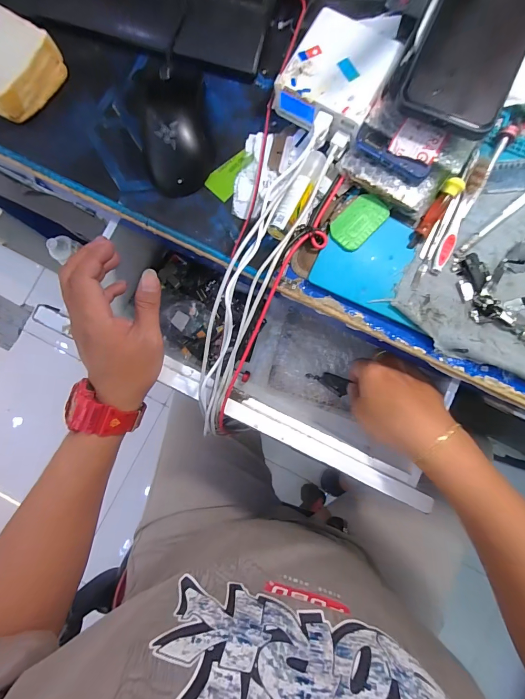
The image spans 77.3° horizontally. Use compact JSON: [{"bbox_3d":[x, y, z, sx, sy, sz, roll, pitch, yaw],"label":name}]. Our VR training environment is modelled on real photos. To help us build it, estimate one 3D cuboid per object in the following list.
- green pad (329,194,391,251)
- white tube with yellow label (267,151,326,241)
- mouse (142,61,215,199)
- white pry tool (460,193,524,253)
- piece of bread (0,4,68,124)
[{"bbox_3d":[0.091,-0.122,0.313,0.058,0.004,0.035,-45,85,-3],"label":"green pad"},{"bbox_3d":[0.035,-0.146,0.309,0.025,0.018,0.088,27,85,4],"label":"white tube with yellow label"},{"bbox_3d":[-0.084,-0.217,0.317,0.068,0.035,0.123,3,84,2],"label":"mouse"},{"bbox_3d":[0.231,-0.130,0.305,0.120,0.006,0.008,-39,84,-3],"label":"white pry tool"},{"bbox_3d":[-0.250,-0.277,0.321,0.076,0.034,0.087,34,86,5],"label":"piece of bread"}]

